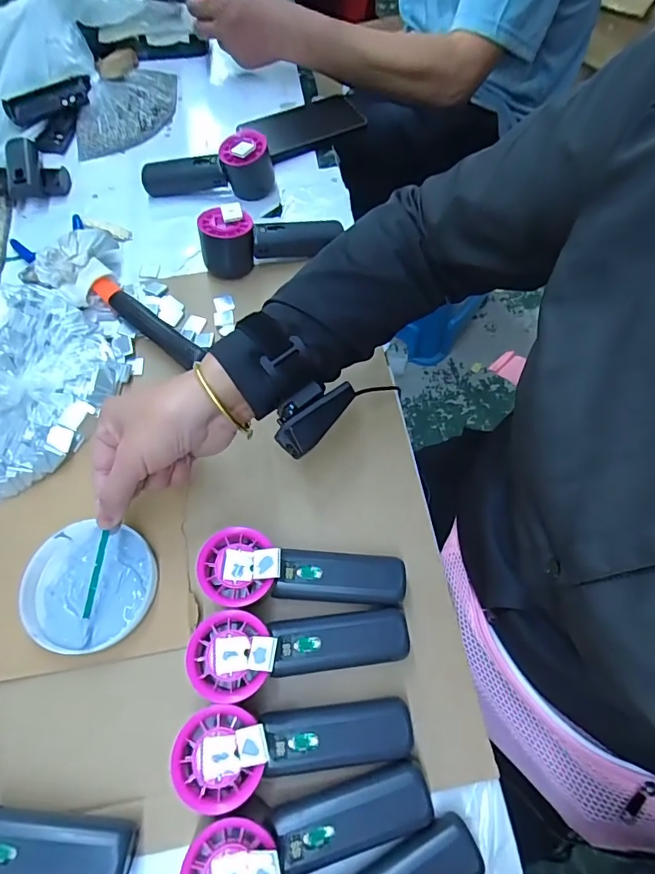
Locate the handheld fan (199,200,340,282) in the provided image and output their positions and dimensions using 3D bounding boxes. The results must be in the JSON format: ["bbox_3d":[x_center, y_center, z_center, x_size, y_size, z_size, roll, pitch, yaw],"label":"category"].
[{"bbox_3d":[-0.059,-0.215,0.511,0.153,0.056,0.046,-5,65,0],"label":"handheld fan"}]

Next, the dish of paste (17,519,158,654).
[{"bbox_3d":[-0.189,0.120,0.376,0.094,0.023,0.094,-1,65,2],"label":"dish of paste"}]

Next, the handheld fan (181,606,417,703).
[{"bbox_3d":[-0.017,0.154,0.338,0.150,0.065,0.053,-3,65,1],"label":"handheld fan"}]

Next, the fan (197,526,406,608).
[{"bbox_3d":[-0.018,0.109,0.361,0.150,0.061,0.052,6,65,5],"label":"fan"}]

